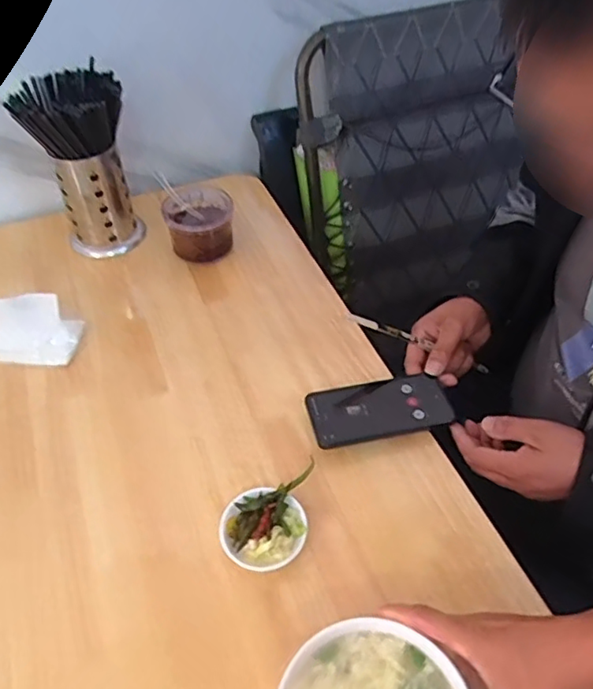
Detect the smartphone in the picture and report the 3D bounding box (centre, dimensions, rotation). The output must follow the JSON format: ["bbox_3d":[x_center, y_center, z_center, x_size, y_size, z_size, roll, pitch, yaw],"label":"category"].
[{"bbox_3d":[0.097,0.076,0.696,0.161,0.012,0.077,-11,49,-9],"label":"smartphone"}]

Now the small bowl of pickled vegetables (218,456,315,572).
[{"bbox_3d":[-0.030,0.180,0.598,0.092,0.043,0.093,0,47,0],"label":"small bowl of pickled vegetables"}]

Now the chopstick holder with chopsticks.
[{"bbox_3d":[-0.317,-0.262,0.886,0.140,0.248,0.114,-20,50,-18],"label":"chopstick holder with chopsticks"}]

